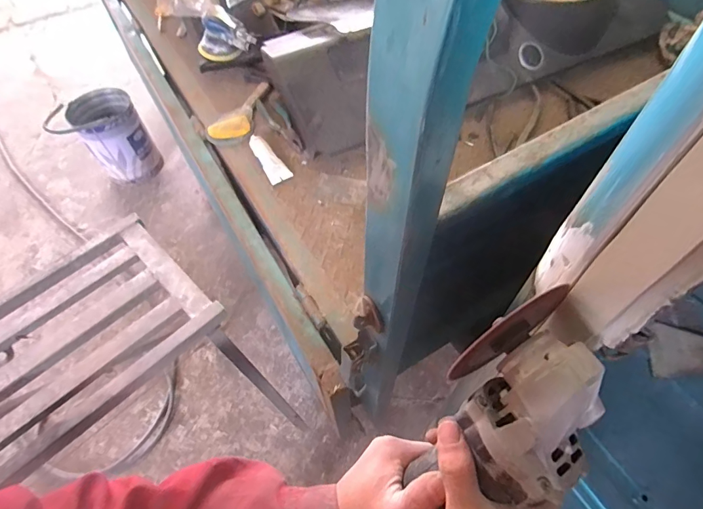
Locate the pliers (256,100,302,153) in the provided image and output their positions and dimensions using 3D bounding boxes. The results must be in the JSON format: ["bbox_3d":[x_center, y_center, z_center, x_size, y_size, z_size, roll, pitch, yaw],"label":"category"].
[{"bbox_3d":[-0.171,-0.323,1.007,0.057,0.012,0.208,-26,59,-16],"label":"pliers"}]

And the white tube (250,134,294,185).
[{"bbox_3d":[-0.197,-0.227,0.951,0.052,0.013,0.167,-27,60,-17],"label":"white tube"}]

